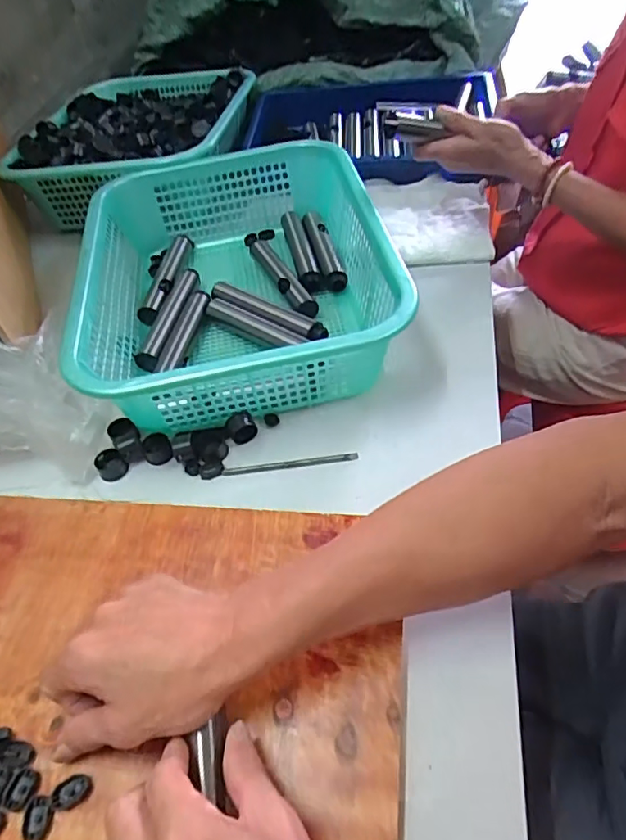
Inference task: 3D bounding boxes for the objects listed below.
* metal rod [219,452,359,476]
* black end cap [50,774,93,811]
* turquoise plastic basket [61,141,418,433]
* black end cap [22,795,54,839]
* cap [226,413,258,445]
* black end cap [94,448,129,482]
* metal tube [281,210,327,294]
[{"bbox_3d":[-0.019,0.037,0.471,0.115,0.005,0.007,-8,47,0],"label":"metal rod"},{"bbox_3d":[-0.138,0.214,0.315,0.021,0.004,0.015,-18,48,-10],"label":"black end cap"},{"bbox_3d":[-0.078,-0.140,0.566,0.287,0.123,0.334,-12,48,-4],"label":"turquoise plastic basket"},{"bbox_3d":[-0.154,0.223,0.307,0.017,0.004,0.021,-4,48,4],"label":"black end cap"},{"bbox_3d":[-0.065,0.004,0.488,0.023,0.019,0.020,-19,48,-10],"label":"cap"},{"bbox_3d":[-0.179,0.039,0.484,0.023,0.017,0.026,-35,53,-23],"label":"black end cap"},{"bbox_3d":[-0.013,-0.198,0.637,0.027,0.024,0.137,-12,48,-4],"label":"metal tube"}]

